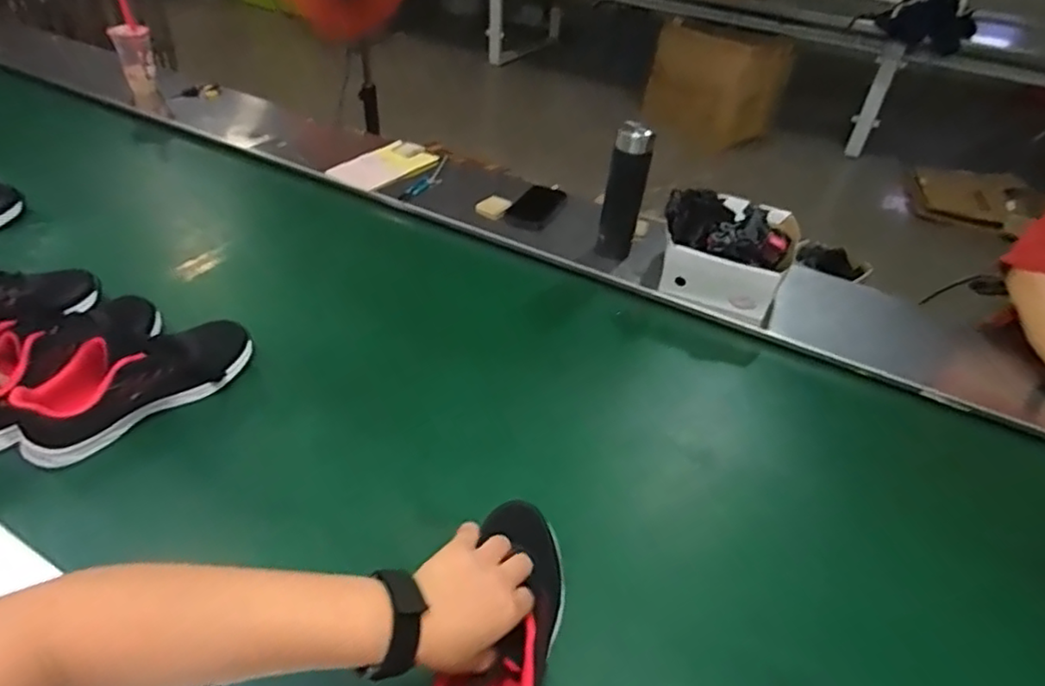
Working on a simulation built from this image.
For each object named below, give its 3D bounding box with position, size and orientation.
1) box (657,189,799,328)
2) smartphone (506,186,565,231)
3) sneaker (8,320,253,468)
[{"bbox_3d":[0.350,-0.167,1.059,0.215,0.137,0.227,18,41,15],"label":"box"},{"bbox_3d":[0.033,-0.273,1.236,0.081,0.015,0.164,20,42,17],"label":"smartphone"},{"bbox_3d":[-0.460,0.038,0.747,0.089,0.088,0.267,28,45,26],"label":"sneaker"}]

